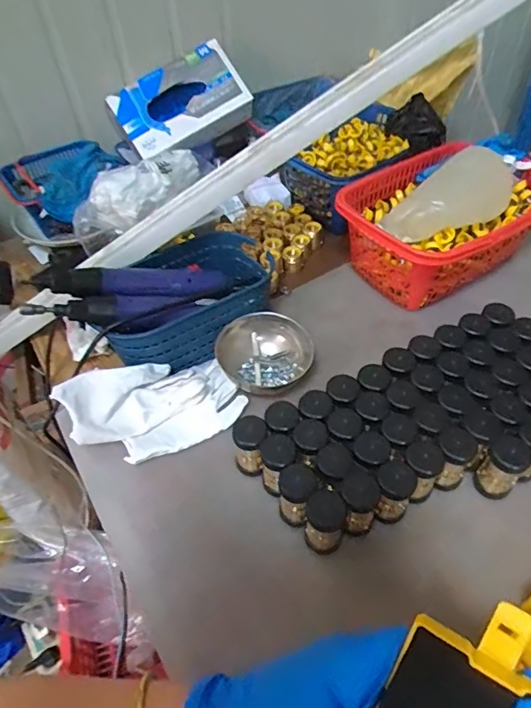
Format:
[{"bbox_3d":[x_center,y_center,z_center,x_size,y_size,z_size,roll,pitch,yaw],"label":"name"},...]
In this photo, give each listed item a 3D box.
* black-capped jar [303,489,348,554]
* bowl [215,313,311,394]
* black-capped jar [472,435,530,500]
[{"bbox_3d":[0.055,0.155,0.436,0.035,0.061,0.034,-2,50,2],"label":"black-capped jar"},{"bbox_3d":[0.000,-0.004,0.569,0.107,0.048,0.099,-2,50,2],"label":"bowl"},{"bbox_3d":[0.227,0.111,0.456,0.034,0.070,0.028,29,57,25],"label":"black-capped jar"}]

